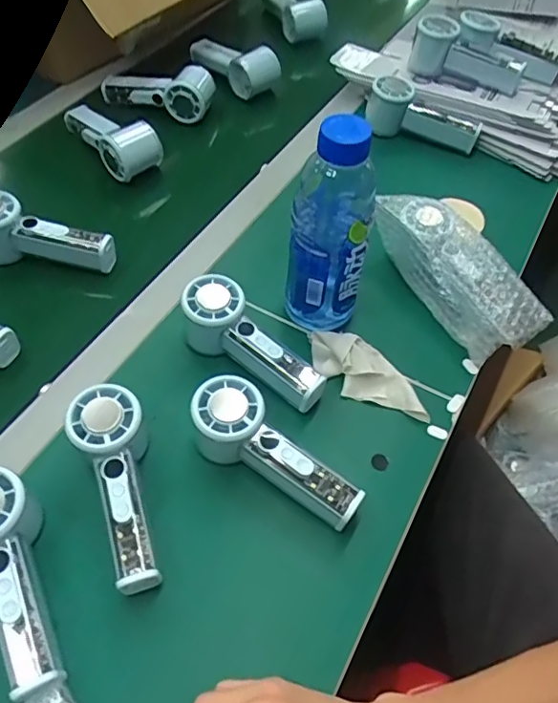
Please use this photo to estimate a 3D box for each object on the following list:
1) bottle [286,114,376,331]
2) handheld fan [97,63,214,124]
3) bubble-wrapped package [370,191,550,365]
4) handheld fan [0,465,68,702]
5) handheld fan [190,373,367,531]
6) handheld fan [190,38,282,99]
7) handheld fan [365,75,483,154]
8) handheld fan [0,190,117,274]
[{"bbox_3d":[0.046,-0.105,0.494,0.070,0.209,0.061,10,54,4],"label":"bottle"},{"bbox_3d":[-0.171,-0.365,0.767,0.151,0.052,0.056,14,55,7],"label":"handheld fan"},{"bbox_3d":[0.178,-0.077,0.572,0.062,0.072,0.195,-22,58,-18],"label":"bubble-wrapped package"},{"bbox_3d":[-0.192,0.162,0.391,0.052,0.066,0.150,-17,56,-14],"label":"handheld fan"},{"bbox_3d":[-0.005,0.086,0.450,0.152,0.060,0.058,35,60,21],"label":"handheld fan"},{"bbox_3d":[-0.069,-0.440,0.827,0.064,0.051,0.152,-33,62,-24],"label":"handheld fan"},{"bbox_3d":[0.190,-0.319,0.753,0.145,0.070,0.044,22,56,13],"label":"handheld fan"},{"bbox_3d":[-0.255,-0.119,0.592,0.152,0.055,0.050,16,55,9],"label":"handheld fan"}]

